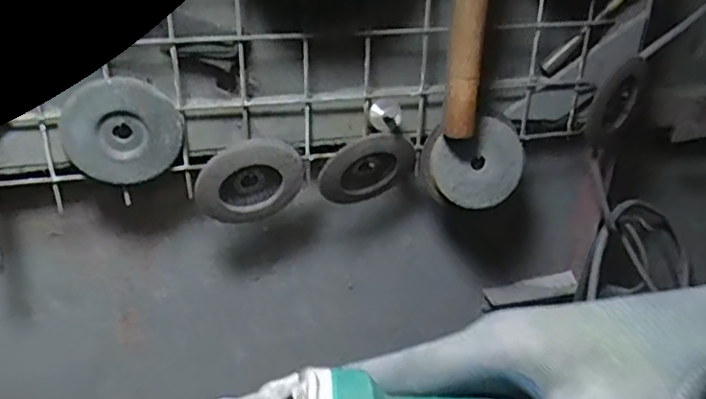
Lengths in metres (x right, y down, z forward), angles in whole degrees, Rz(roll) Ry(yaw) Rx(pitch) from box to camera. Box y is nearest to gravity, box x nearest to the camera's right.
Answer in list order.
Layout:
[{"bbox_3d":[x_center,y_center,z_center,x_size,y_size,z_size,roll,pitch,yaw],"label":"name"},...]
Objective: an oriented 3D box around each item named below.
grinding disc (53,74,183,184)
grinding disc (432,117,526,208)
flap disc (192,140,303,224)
[{"bbox_3d":[-0.192,-0.056,0.508,0.094,0.089,0.008,-4,28,-15],"label":"grinding disc"},{"bbox_3d":[0.122,-0.033,0.593,0.087,0.082,0.013,-24,11,6],"label":"grinding disc"},{"bbox_3d":[-0.091,-0.015,0.552,0.090,0.093,0.013,17,37,-37],"label":"flap disc"}]

